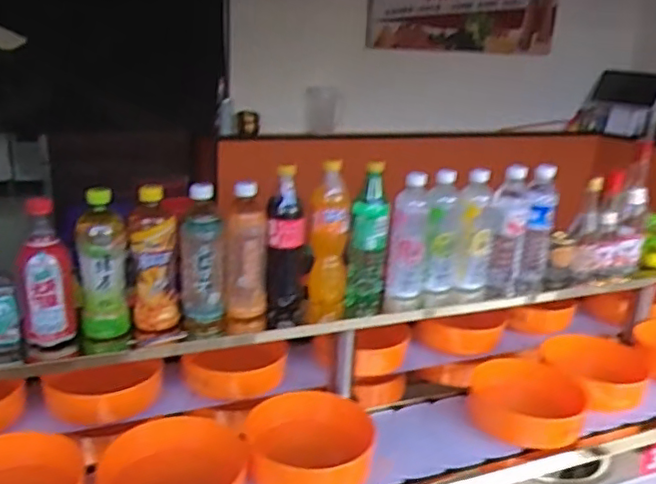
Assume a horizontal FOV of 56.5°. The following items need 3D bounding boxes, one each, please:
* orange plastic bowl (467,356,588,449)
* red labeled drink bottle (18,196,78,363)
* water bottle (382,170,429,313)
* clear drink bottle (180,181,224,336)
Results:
[{"bbox_3d":[0.358,0.281,1.107,0.195,0.079,0.194,10,20,20],"label":"orange plastic bowl"},{"bbox_3d":[-0.414,0.059,0.893,0.069,0.252,0.075,-6,21,-25],"label":"red labeled drink bottle"},{"bbox_3d":[0.139,0.006,1.079,0.061,0.249,0.055,6,19,8],"label":"water bottle"},{"bbox_3d":[-0.197,0.032,0.955,0.061,0.234,0.065,-1,19,-11],"label":"clear drink bottle"}]

